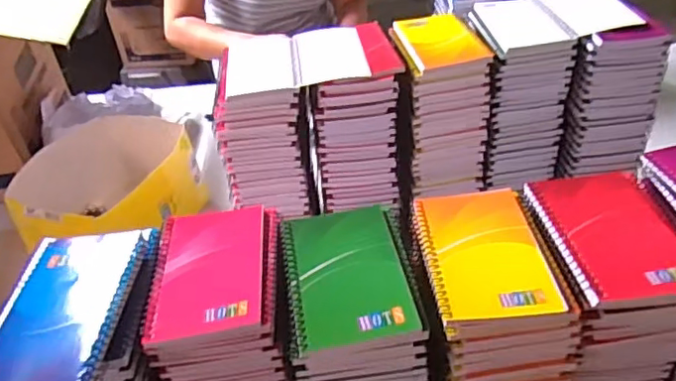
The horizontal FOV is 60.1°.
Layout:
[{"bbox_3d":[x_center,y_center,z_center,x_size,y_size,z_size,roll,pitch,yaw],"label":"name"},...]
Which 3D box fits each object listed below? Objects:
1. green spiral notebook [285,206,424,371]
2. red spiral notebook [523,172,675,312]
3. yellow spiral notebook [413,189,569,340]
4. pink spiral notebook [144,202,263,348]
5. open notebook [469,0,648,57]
[{"bbox_3d":[0.005,0.062,0.435,0.087,0.017,0.128,-8,39,-2],"label":"green spiral notebook"},{"bbox_3d":[0.204,0.030,0.444,0.091,0.013,0.136,-6,39,1],"label":"red spiral notebook"},{"bbox_3d":[0.107,0.042,0.437,0.084,0.007,0.129,-5,40,-1],"label":"yellow spiral notebook"},{"bbox_3d":[-0.099,0.057,0.445,0.082,0.009,0.126,-8,39,-1],"label":"pink spiral notebook"},{"bbox_3d":[0.256,-0.216,0.713,0.161,0.032,0.139,-8,39,-2],"label":"open notebook"}]

